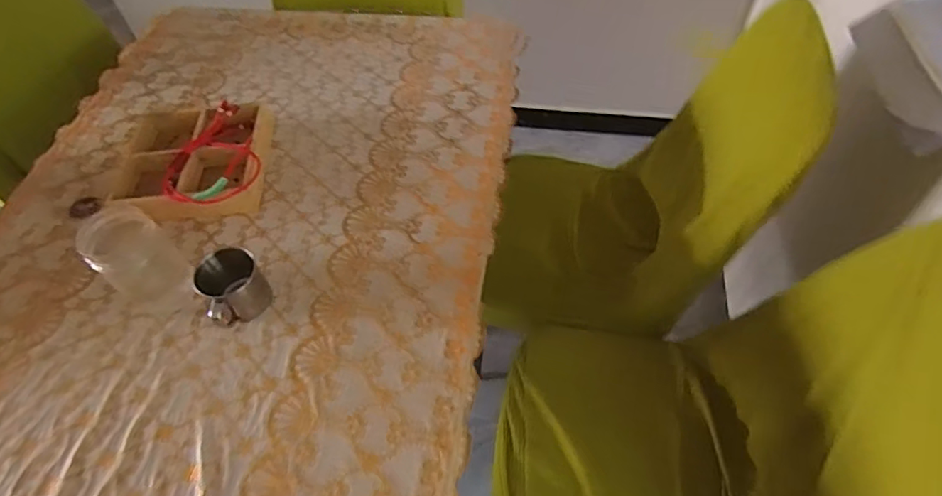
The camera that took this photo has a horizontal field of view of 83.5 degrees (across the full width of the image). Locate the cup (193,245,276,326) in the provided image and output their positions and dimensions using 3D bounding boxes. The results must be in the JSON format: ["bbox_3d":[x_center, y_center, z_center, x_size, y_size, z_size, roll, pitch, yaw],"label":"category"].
[{"bbox_3d":[-0.301,0.048,0.662,0.071,0.076,0.077,-1,53,1],"label":"cup"}]

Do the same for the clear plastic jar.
[{"bbox_3d":[-0.415,0.011,0.660,0.076,0.135,0.083,-1,53,1],"label":"clear plastic jar"}]

